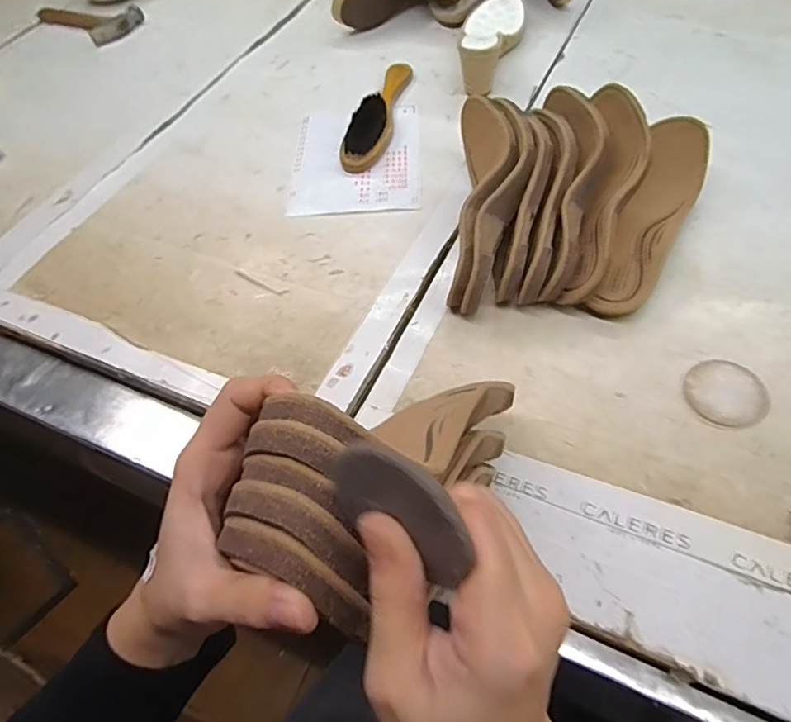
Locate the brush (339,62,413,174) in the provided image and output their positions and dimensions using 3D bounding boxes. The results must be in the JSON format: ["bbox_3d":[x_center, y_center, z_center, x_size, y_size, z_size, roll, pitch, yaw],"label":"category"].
[{"bbox_3d":[-0.022,-0.309,0.679,0.048,0.034,0.214,8,55,11],"label":"brush"}]

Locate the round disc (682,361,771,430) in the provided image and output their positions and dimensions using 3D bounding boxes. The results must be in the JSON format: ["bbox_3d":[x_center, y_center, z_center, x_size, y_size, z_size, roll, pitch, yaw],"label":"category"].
[{"bbox_3d":[0.258,0.024,0.430,0.057,0.004,0.058,-3,54,4],"label":"round disc"}]

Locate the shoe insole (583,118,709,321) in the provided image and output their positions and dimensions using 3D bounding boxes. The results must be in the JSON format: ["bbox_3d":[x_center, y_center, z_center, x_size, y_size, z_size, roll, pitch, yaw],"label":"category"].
[{"bbox_3d":[0.235,-0.131,0.508,0.058,0.043,0.218,23,72,20],"label":"shoe insole"}]

